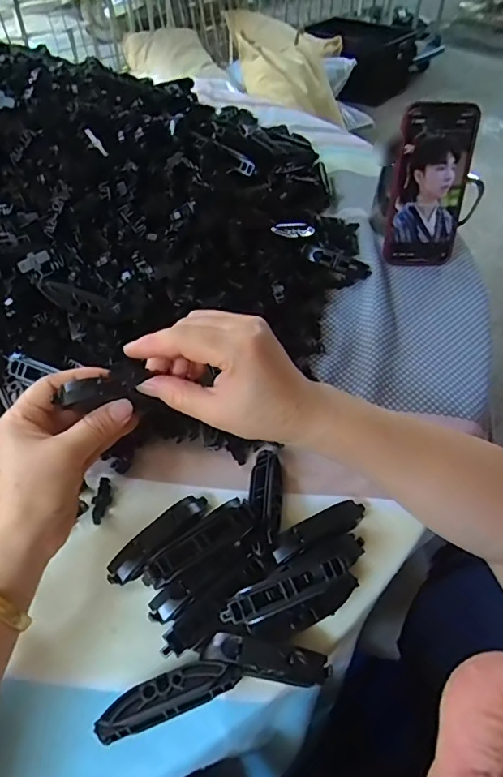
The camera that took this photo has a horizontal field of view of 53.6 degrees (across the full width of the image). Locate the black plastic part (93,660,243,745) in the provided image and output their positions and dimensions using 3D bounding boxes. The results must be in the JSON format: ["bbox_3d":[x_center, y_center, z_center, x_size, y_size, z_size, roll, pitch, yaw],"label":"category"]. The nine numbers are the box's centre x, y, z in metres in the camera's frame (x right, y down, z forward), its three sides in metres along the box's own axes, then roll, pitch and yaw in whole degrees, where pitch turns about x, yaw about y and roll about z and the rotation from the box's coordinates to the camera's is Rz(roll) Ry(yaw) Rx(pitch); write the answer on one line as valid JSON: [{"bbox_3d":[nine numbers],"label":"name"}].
[{"bbox_3d":[-0.046,0.173,0.281,0.079,0.018,0.022,-16,53,-15],"label":"black plastic part"}]

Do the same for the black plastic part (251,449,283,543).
[{"bbox_3d":[0.011,0.078,0.359,0.022,0.022,0.070,3,50,0],"label":"black plastic part"}]

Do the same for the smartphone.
[{"bbox_3d":[0.188,-0.209,0.520,0.074,0.156,0.019,0,29,-2],"label":"smartphone"}]

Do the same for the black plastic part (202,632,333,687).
[{"bbox_3d":[0.010,0.160,0.294,0.074,0.017,0.020,8,50,4],"label":"black plastic part"}]

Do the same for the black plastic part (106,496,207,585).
[{"bbox_3d":[-0.063,0.100,0.340,0.019,0.018,0.080,36,57,24],"label":"black plastic part"}]

